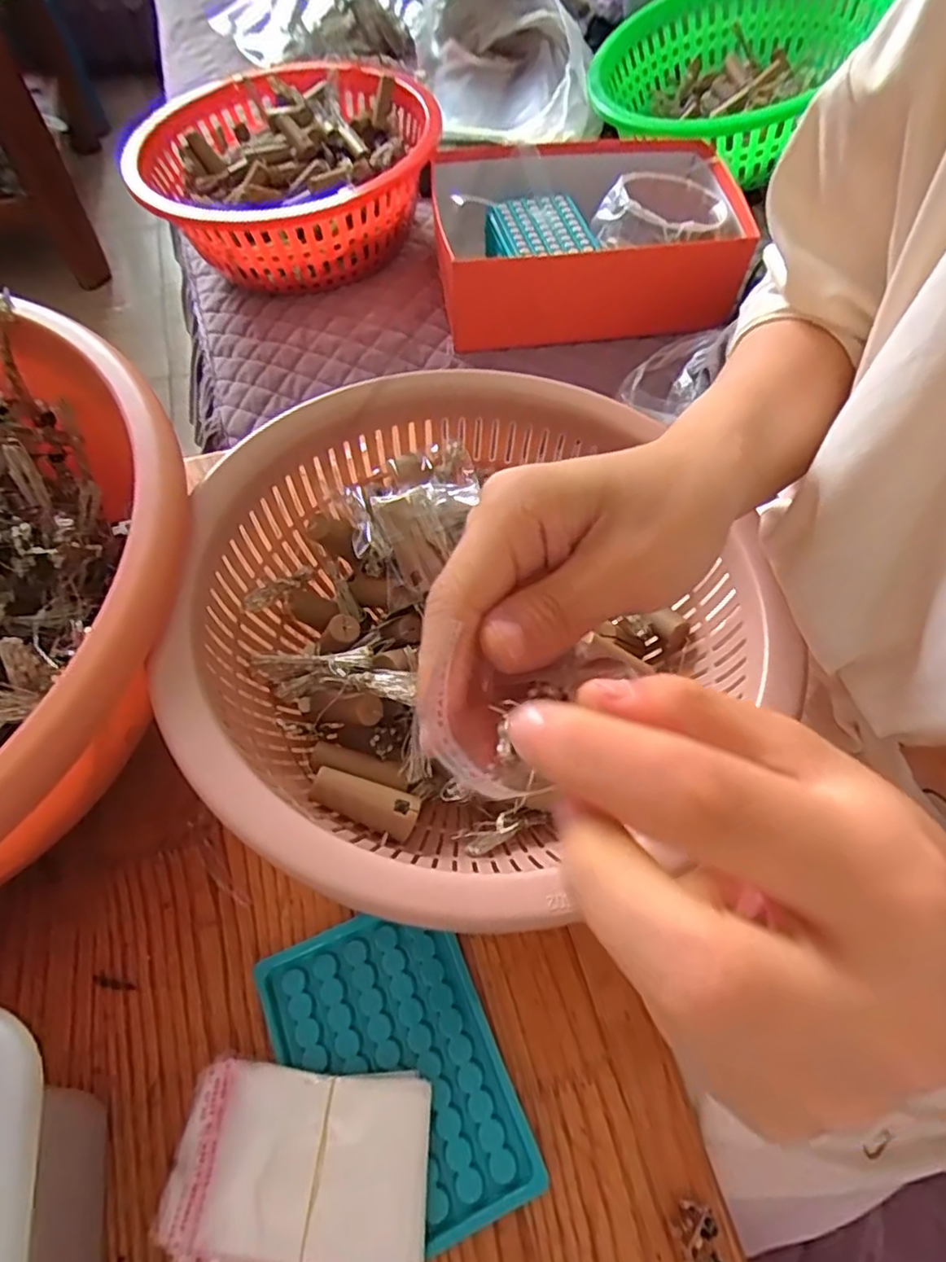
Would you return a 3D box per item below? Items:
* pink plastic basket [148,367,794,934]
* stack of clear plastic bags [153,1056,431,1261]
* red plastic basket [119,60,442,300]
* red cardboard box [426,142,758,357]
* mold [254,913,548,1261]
[{"bbox_3d":[-0.001,-0.006,0.343,0.296,0.130,0.258,-39,67,-21],"label":"pink plastic basket"},{"bbox_3d":[-0.073,0.226,0.274,0.106,0.016,0.067,1,60,0],"label":"stack of clear plastic bags"},{"bbox_3d":[-0.195,-0.488,0.705,0.306,0.111,0.278,-18,61,-10],"label":"red plastic basket"},{"bbox_3d":[0.113,-0.418,0.682,0.301,0.099,0.205,-10,60,-6],"label":"red cardboard box"},{"bbox_3d":[-0.037,0.201,0.295,0.094,0.009,0.132,-21,62,-12],"label":"mold"}]

